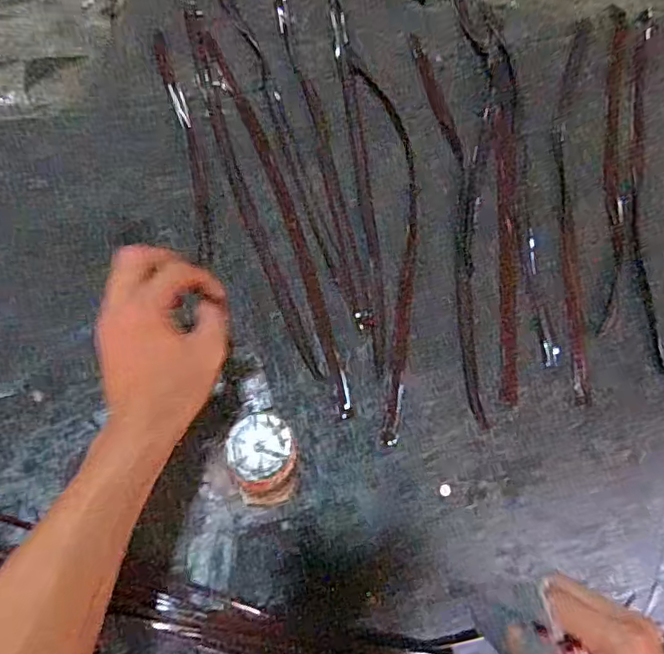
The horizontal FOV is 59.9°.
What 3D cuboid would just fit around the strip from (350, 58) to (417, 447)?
[{"bbox_3d":[0.066,-0.101,0.633,0.061,0.015,0.445,-2,74,-3],"label":"strip"}]

